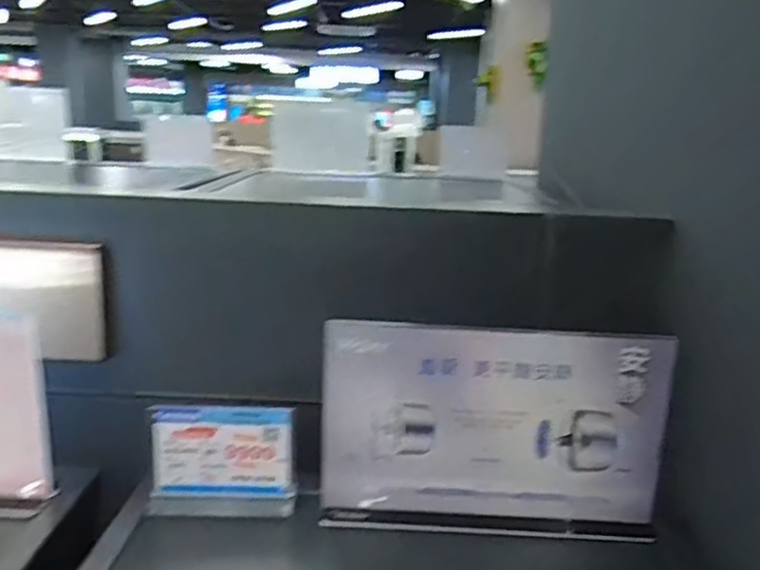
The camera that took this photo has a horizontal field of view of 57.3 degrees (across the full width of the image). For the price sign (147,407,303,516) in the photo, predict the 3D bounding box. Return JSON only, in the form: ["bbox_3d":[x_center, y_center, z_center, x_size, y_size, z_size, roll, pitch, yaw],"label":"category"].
[{"bbox_3d":[-0.168,0.192,0.748,0.153,0.134,0.031,1,11,-7],"label":"price sign"}]

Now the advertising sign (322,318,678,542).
[{"bbox_3d":[0.118,0.151,0.714,0.345,0.215,0.032,2,11,-1],"label":"advertising sign"}]

